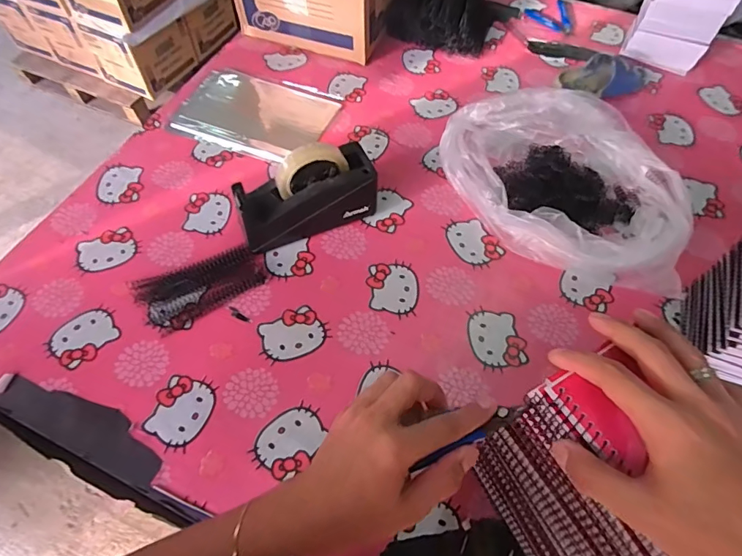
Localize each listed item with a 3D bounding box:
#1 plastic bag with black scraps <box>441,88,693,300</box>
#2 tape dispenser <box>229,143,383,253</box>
[{"bbox_3d":[0.290,-0.150,0.702,0.377,0.103,0.242,25,61,15],"label":"plastic bag with black scraps"},{"bbox_3d":[-0.092,-0.121,0.665,0.199,0.124,0.071,-20,60,-13],"label":"tape dispenser"}]

